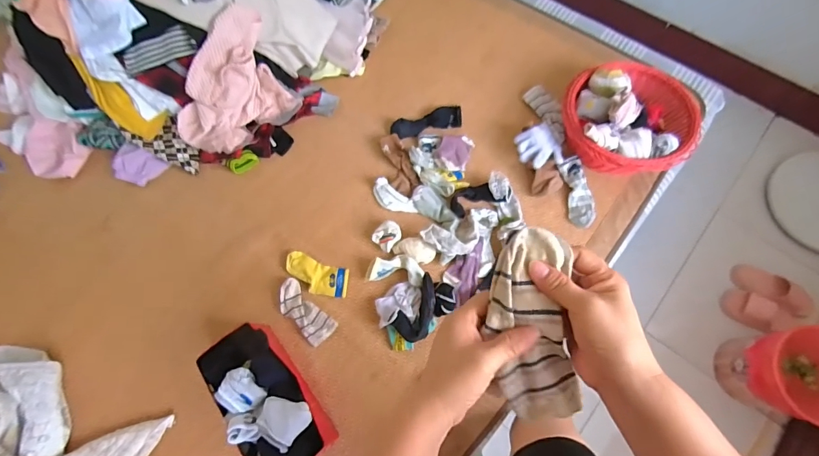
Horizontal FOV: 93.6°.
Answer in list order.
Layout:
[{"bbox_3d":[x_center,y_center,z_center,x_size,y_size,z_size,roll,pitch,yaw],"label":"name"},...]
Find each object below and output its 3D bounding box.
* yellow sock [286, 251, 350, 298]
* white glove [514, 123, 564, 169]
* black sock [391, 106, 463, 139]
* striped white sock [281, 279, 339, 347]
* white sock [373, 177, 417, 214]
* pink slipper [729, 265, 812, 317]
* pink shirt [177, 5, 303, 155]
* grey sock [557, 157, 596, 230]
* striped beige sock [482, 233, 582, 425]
[{"bbox_3d":[-0.209,0.108,0.867,0.151,0.016,0.071,18,73,9],"label":"yellow sock"},{"bbox_3d":[0.298,-0.183,0.888,0.097,0.054,0.104,-20,72,-4],"label":"white glove"},{"bbox_3d":[0.043,-0.266,0.965,0.179,0.018,0.059,-13,71,-1],"label":"black sock"},{"bbox_3d":[-0.229,0.181,0.832,0.152,0.011,0.064,42,79,15],"label":"striped white sock"},{"bbox_3d":[-0.041,-0.068,0.908,0.118,0.017,0.051,42,79,15],"label":"white sock"},{"bbox_3d":[1.134,0.194,1.206,0.217,0.082,0.106,26,75,11],"label":"pink slipper"},{"bbox_3d":[-0.432,-0.329,0.920,0.302,0.174,0.189,-37,73,-9],"label":"pink shirt"},{"bbox_3d":[0.378,-0.080,0.867,0.053,0.023,0.164,-8,71,1],"label":"grey sock"},{"bbox_3d":[0.110,0.086,0.337,0.072,0.026,0.165,-8,93,-4],"label":"striped beige sock"}]

